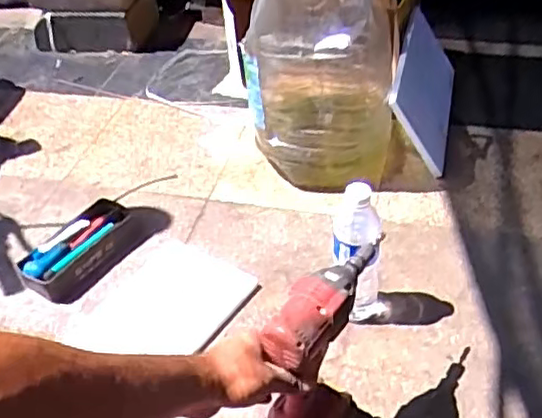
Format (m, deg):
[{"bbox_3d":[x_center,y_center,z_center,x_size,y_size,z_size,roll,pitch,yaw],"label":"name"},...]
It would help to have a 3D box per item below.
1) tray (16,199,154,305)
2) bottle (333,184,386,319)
[{"bbox_3d":[-0.307,0.059,1.069,0.116,0.054,0.215,21,47,26],"label":"tray"},{"bbox_3d":[0.125,0.059,0.897,0.080,0.241,0.081,-10,41,-6],"label":"bottle"}]

